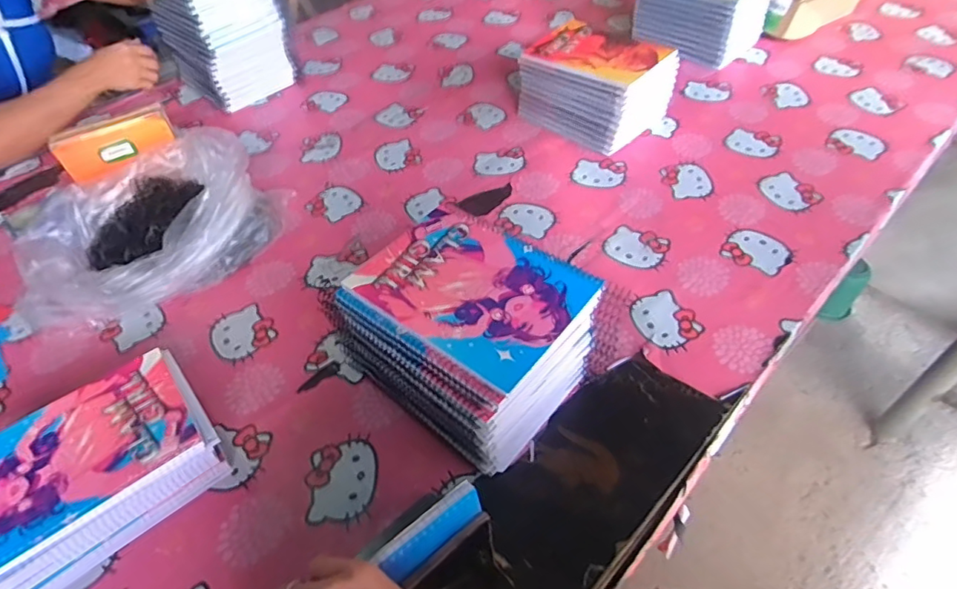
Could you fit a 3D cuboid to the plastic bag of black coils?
[{"bbox_3d":[-0.438,-0.092,0.732,0.288,0.118,0.251,-3,49,1],"label":"plastic bag of black coils"}]

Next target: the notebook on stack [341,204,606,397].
[{"bbox_3d":[-0.007,-0.010,0.503,0.192,0.006,0.144,31,57,27],"label":"notebook on stack"}]

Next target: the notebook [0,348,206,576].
[{"bbox_3d":[-0.372,0.145,0.508,0.194,0.010,0.145,-33,55,-23],"label":"notebook"}]

